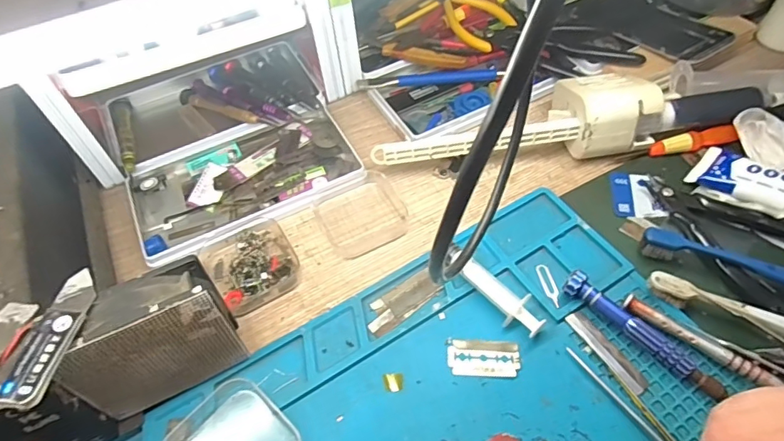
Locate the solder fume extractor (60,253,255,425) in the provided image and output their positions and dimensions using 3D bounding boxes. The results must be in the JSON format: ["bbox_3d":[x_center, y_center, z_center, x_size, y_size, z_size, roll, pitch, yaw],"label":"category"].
[{"bbox_3d":[-0.129,0.068,0.270,0.080,0.086,0.029,-26,56,-14],"label":"solder fume extractor"}]

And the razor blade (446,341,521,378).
[{"bbox_3d":[0.056,0.083,0.298,0.042,0.004,0.022,1,54,6],"label":"razor blade"}]

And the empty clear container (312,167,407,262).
[{"bbox_3d":[-0.024,-0.007,0.375,0.063,0.013,0.064,-24,55,-12],"label":"empty clear container"}]

